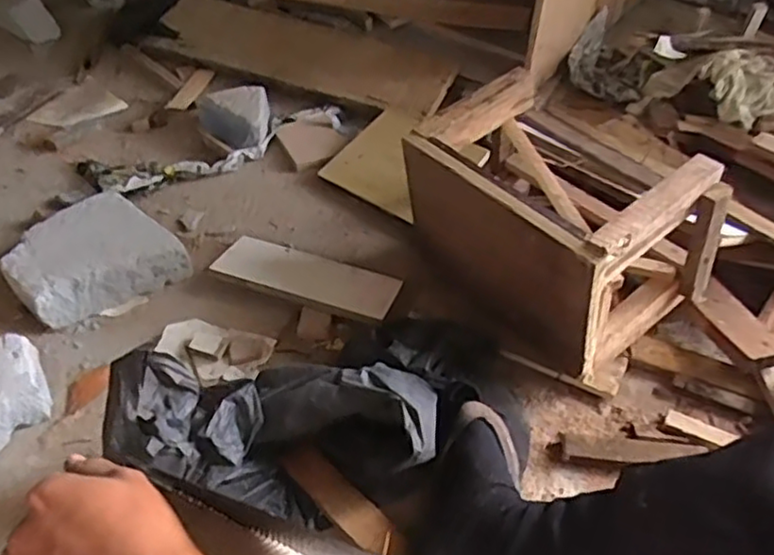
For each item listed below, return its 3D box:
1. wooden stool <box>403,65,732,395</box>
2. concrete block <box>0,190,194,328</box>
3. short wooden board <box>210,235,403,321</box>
[{"bbox_3d":[0.215,-0.070,0.877,0.230,0.255,0.358,-32,55,-29],"label":"wooden stool"},{"bbox_3d":[-0.420,-0.023,0.957,0.205,0.073,0.186,-36,59,-29],"label":"concrete block"},{"bbox_3d":[-0.112,-0.004,0.957,0.252,0.017,0.099,16,42,9],"label":"short wooden board"}]

